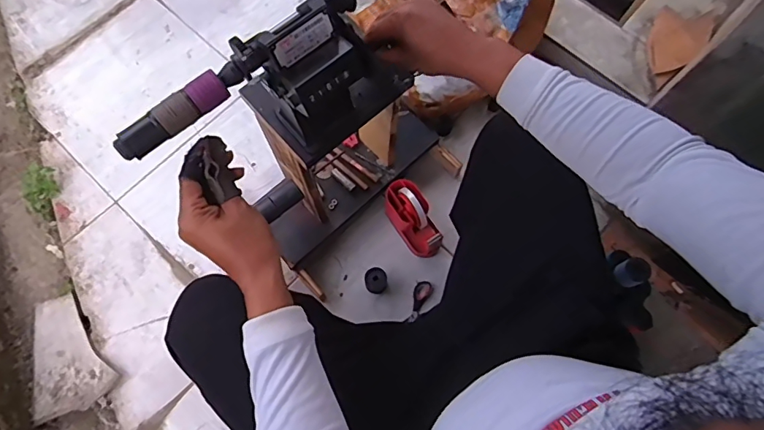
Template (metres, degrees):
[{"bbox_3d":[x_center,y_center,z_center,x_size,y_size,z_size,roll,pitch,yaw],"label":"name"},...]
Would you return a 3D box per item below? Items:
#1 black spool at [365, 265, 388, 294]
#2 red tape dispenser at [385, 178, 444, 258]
[{"bbox_3d":[-0.011,0.131,0.938,0.043,0.050,0.045,0,72,-1],"label":"black spool"},{"bbox_3d":[0.064,0.006,0.952,0.067,0.098,0.147,-31,75,-10],"label":"red tape dispenser"}]

